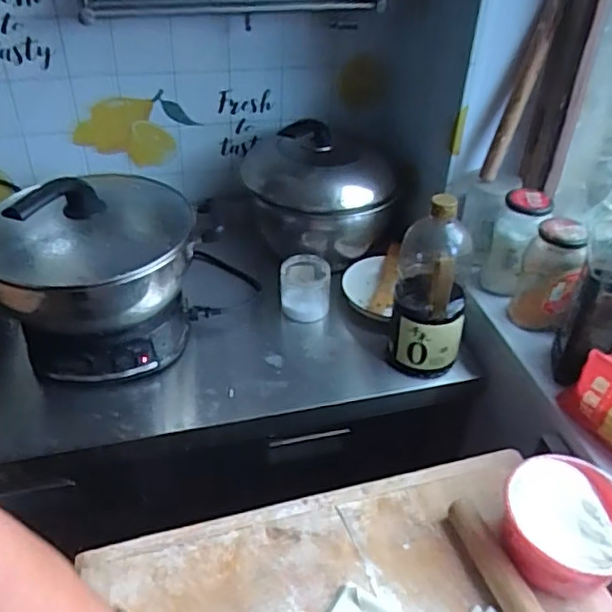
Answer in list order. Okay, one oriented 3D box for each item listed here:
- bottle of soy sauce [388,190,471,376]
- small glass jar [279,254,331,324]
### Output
[{"bbox_3d":[0.187,-0.026,0.919,0.108,0.274,0.093,6,39,2],"label":"bottle of soy sauce"},{"bbox_3d":[-0.003,-0.028,1.082,0.088,0.086,0.082,4,38,-1],"label":"small glass jar"}]

